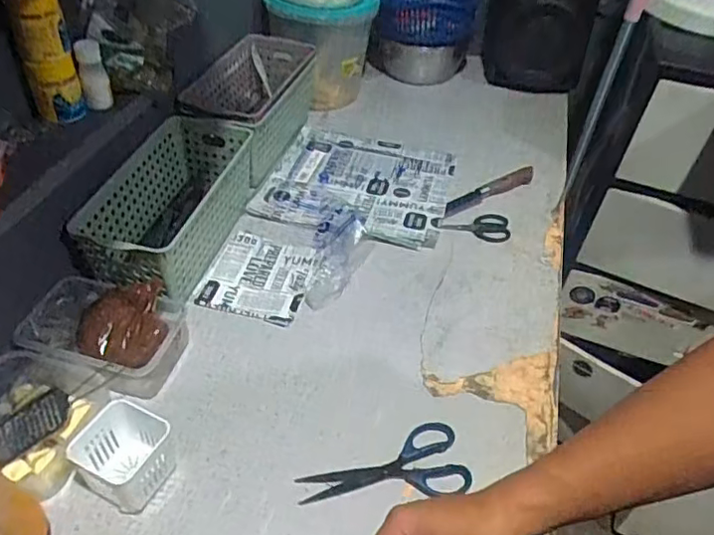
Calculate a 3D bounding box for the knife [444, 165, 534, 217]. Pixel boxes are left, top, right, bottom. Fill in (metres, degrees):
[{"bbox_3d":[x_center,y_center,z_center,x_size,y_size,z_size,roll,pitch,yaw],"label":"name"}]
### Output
[{"bbox_3d":[0.216,-0.131,0.971,0.196,0.017,0.043,-21,49,-23],"label":"knife"}]

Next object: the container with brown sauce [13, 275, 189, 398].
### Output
[{"bbox_3d":[-0.288,0.071,0.686,0.160,0.067,0.127,13,44,10],"label":"container with brown sauce"}]

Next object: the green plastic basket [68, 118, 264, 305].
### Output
[{"bbox_3d":[-0.250,-0.082,0.807,0.125,0.126,0.282,12,44,9],"label":"green plastic basket"}]

